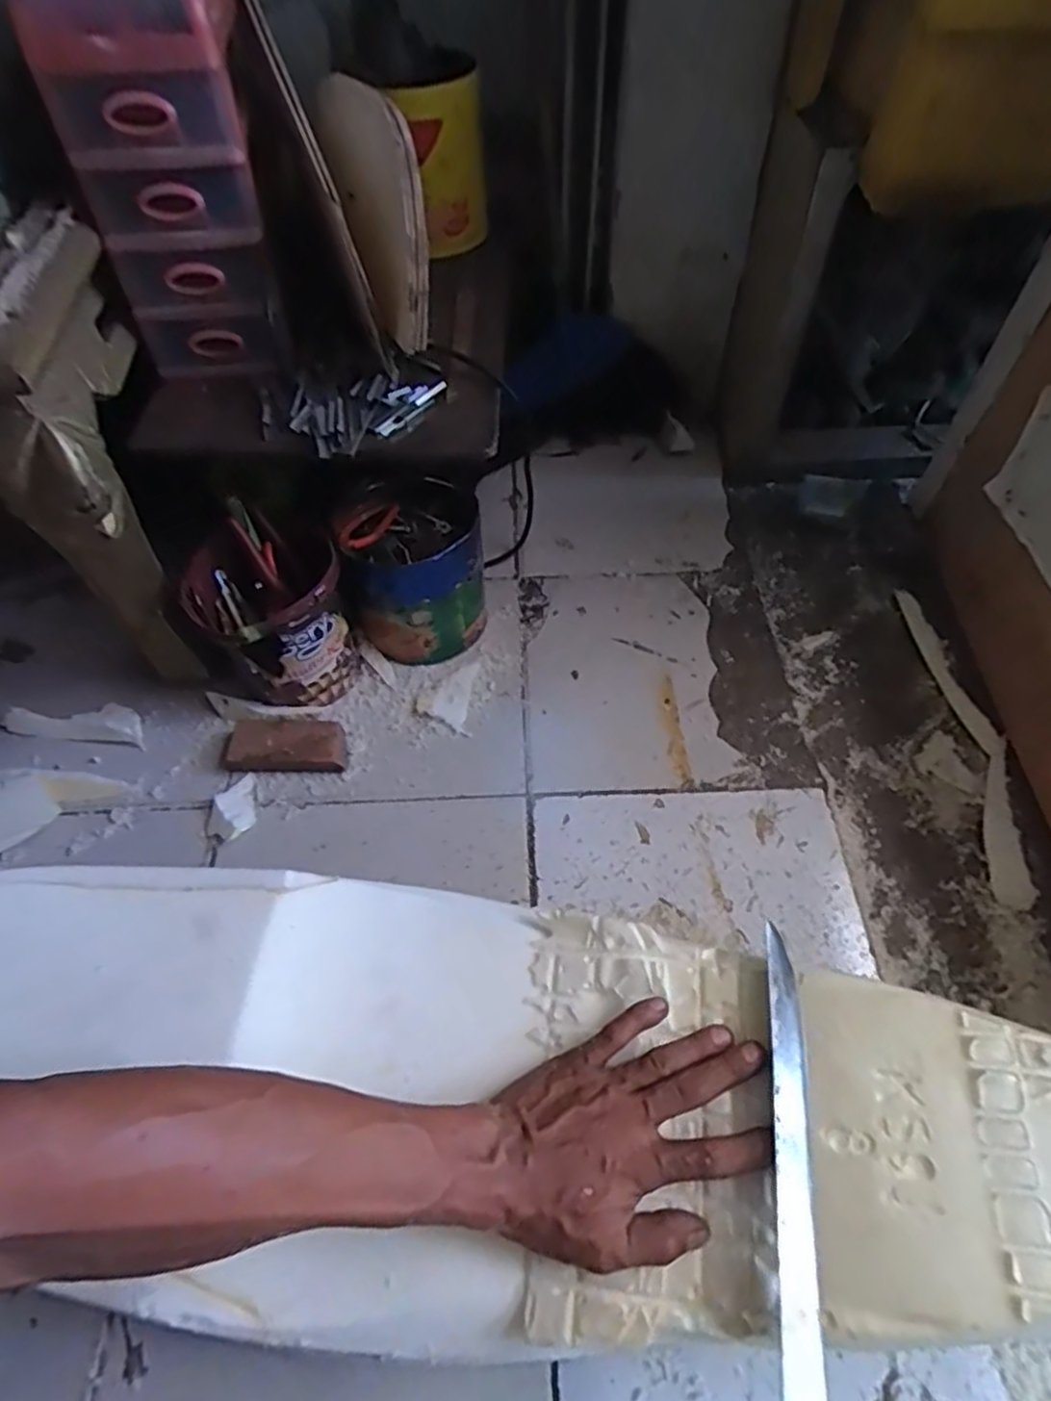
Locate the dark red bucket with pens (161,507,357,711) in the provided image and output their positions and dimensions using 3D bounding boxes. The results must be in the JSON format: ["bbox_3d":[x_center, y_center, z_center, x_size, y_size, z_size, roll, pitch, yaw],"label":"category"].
[{"bbox_3d":[-0.256,-0.085,0.716,0.161,0.150,0.136,-28,60,-17],"label":"dark red bucket with pens"}]

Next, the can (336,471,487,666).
[{"bbox_3d":[-0.119,-0.140,0.766,0.139,0.158,0.150,-1,56,1],"label":"can"}]

